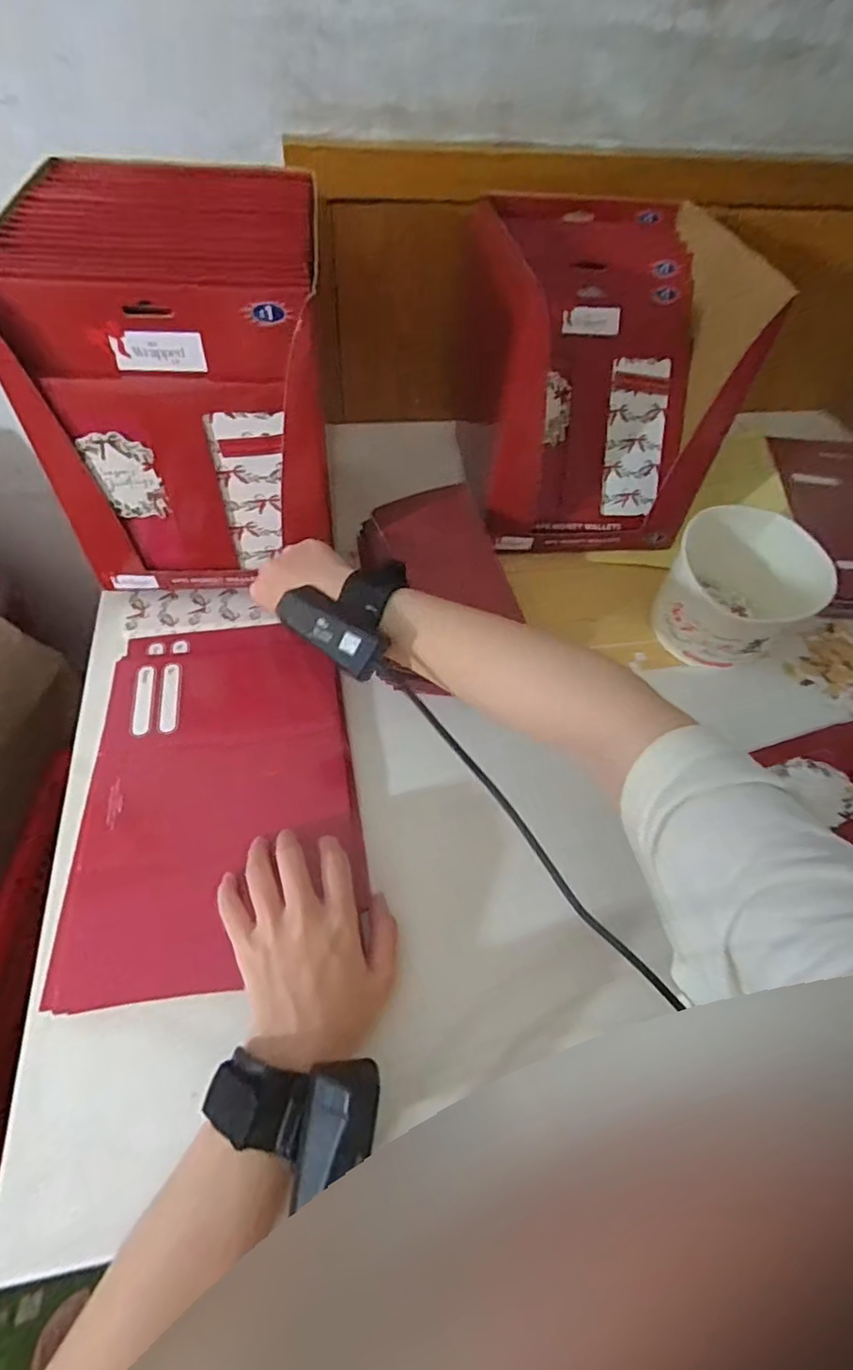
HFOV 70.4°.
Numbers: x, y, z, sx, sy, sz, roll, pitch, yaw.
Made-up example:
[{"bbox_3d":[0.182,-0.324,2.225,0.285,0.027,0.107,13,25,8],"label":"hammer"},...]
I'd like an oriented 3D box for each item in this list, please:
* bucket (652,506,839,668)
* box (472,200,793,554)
[{"bbox_3d":[0.273,-0.083,0.537,0.122,0.085,0.136,33,57,19],"label":"bucket"},{"bbox_3d":[0.161,-0.298,0.598,0.206,0.213,0.252,0,53,-4],"label":"box"}]

